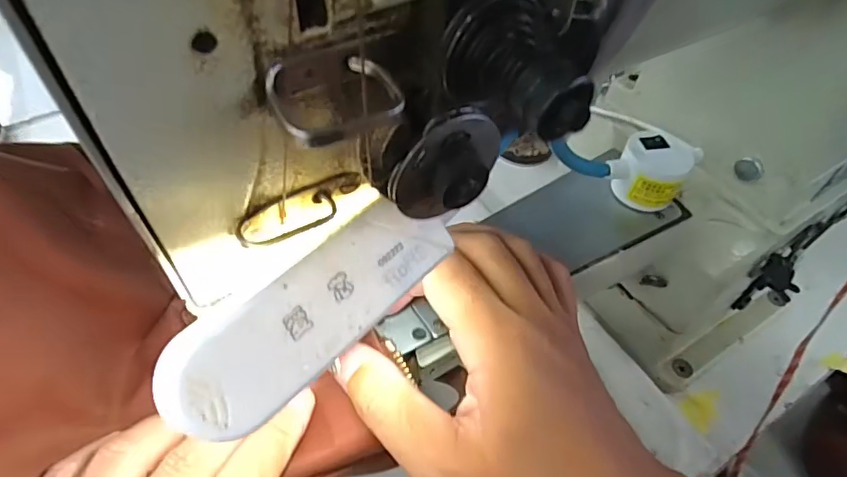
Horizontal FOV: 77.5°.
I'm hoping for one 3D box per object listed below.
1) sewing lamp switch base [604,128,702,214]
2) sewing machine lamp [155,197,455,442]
[{"bbox_3d":[0.132,-0.041,0.301,0.035,0.032,0.045,35,58,25],"label":"sewing lamp switch base"},{"bbox_3d":[-0.026,0.014,0.123,0.073,0.024,0.015,-37,15,-35],"label":"sewing machine lamp"}]

